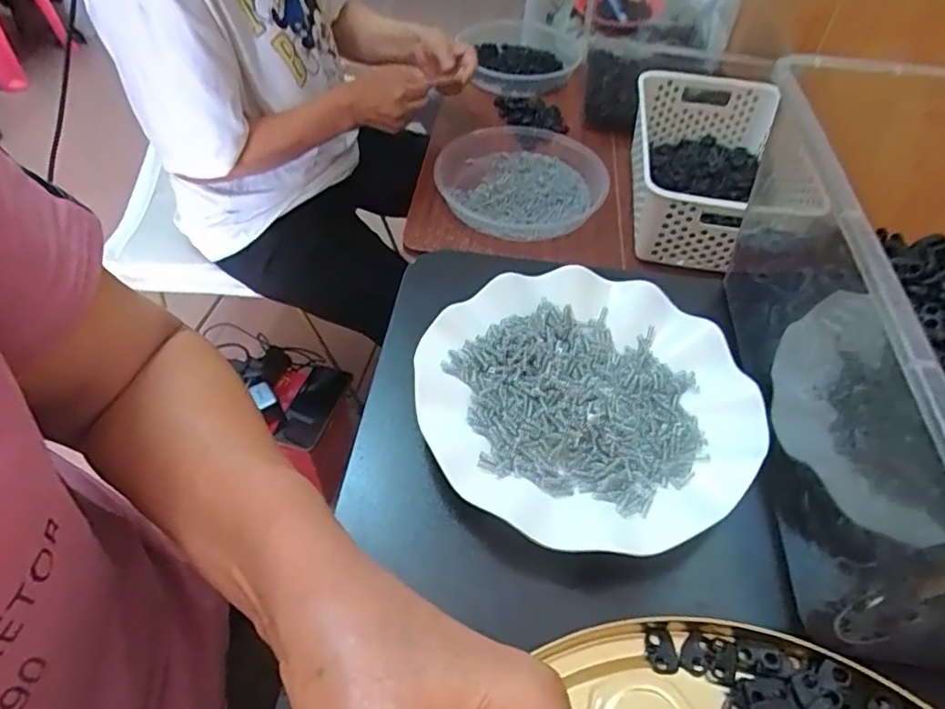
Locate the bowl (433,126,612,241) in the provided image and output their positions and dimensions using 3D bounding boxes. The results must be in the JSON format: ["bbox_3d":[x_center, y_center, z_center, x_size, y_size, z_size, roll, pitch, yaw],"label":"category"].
[{"bbox_3d":[0.071,-0.246,0.831,0.227,0.053,0.240,1,50,-1],"label":"bowl"}]

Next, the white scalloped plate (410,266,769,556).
[{"bbox_3d":[0.062,0.023,0.333,0.177,0.022,0.179,1,50,-1],"label":"white scalloped plate"}]

